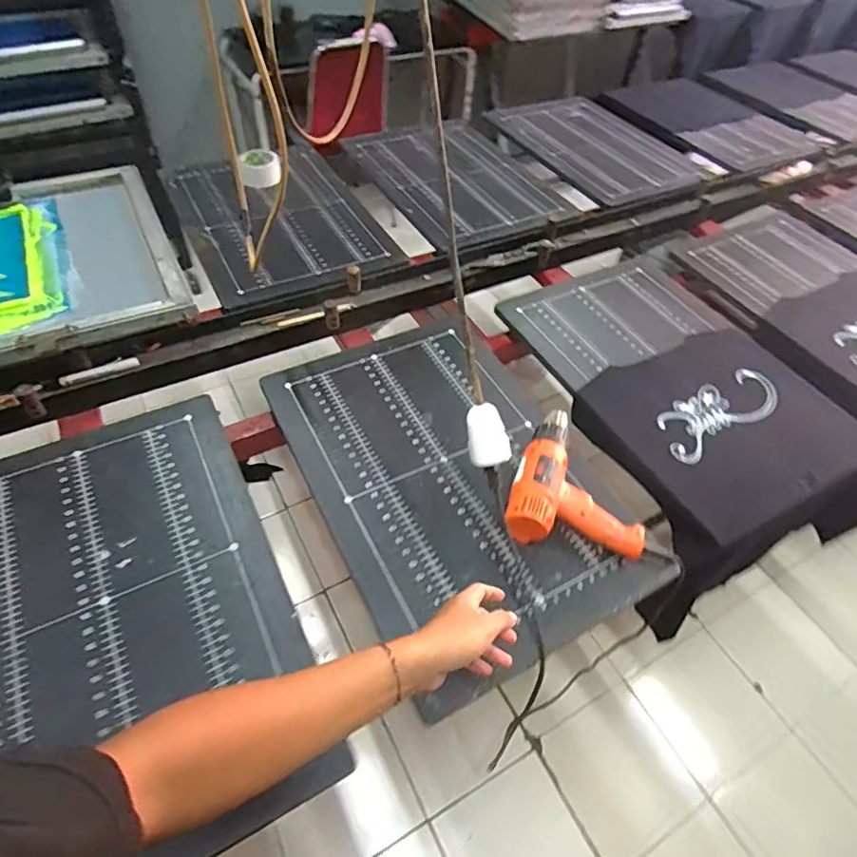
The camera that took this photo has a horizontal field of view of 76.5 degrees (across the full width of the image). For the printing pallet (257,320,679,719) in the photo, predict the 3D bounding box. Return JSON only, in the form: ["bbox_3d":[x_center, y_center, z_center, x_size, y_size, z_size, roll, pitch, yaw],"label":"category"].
[{"bbox_3d":[0.018,0.055,0.831,0.378,0.018,0.603,-20,55,-20],"label":"printing pallet"}]

